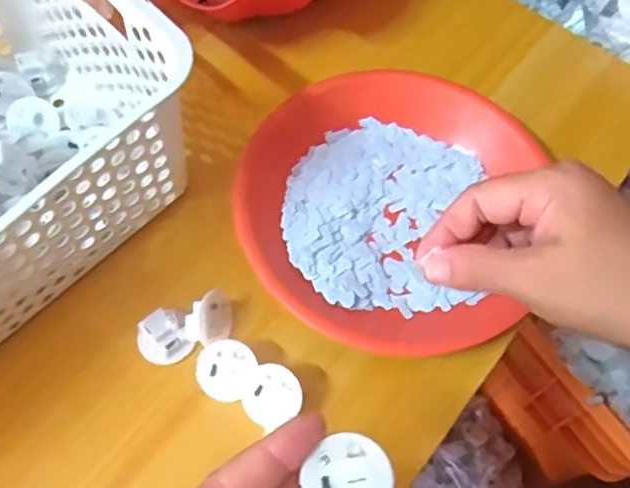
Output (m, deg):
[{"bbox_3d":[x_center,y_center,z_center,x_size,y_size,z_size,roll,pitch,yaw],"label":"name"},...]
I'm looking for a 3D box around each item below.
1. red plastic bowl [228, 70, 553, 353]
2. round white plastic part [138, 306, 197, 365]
[{"bbox_3d":[0.043,-0.029,0.409,0.172,0.027,0.181,1,63,-1],"label":"red plastic bowl"},{"bbox_3d":[-0.085,0.052,0.370,0.029,0.015,0.026,-18,65,-11],"label":"round white plastic part"}]

